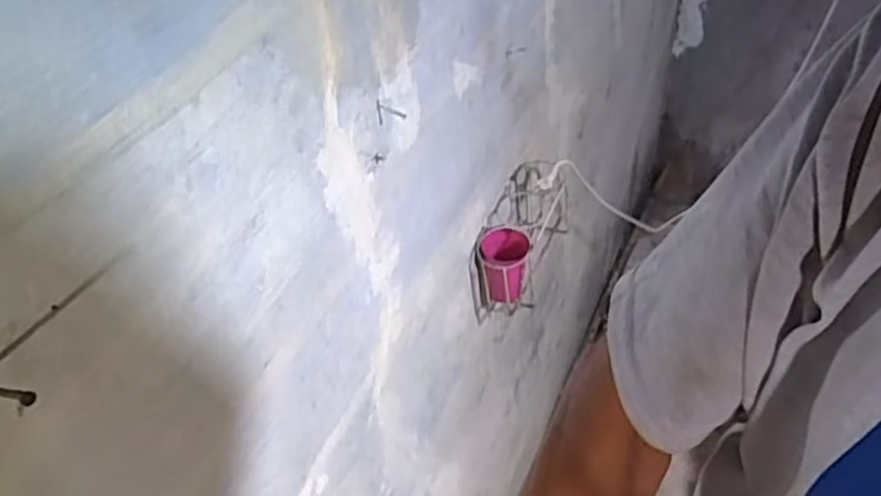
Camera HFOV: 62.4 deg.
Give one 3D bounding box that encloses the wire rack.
[{"bbox_3d":[0.148,-0.019,1.248,0.093,0.177,0.279,15,49,21],"label":"wire rack"}]

